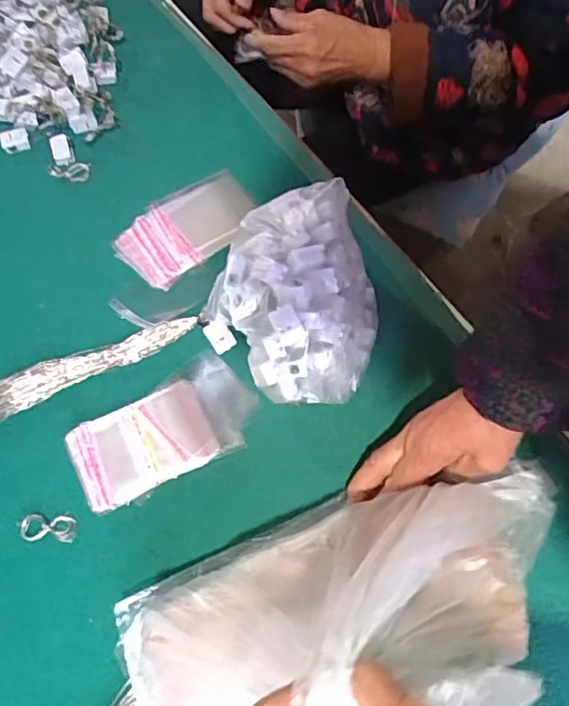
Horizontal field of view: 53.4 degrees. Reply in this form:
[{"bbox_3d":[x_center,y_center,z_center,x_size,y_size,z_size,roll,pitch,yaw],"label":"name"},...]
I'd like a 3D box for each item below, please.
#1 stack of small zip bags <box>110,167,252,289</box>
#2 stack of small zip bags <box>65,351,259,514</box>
[{"bbox_3d":[-0.096,-0.126,0.560,0.135,0.011,0.080,-42,73,-13],"label":"stack of small zip bags"},{"bbox_3d":[-0.100,0.066,0.479,0.153,0.021,0.083,-31,71,-9],"label":"stack of small zip bags"}]

